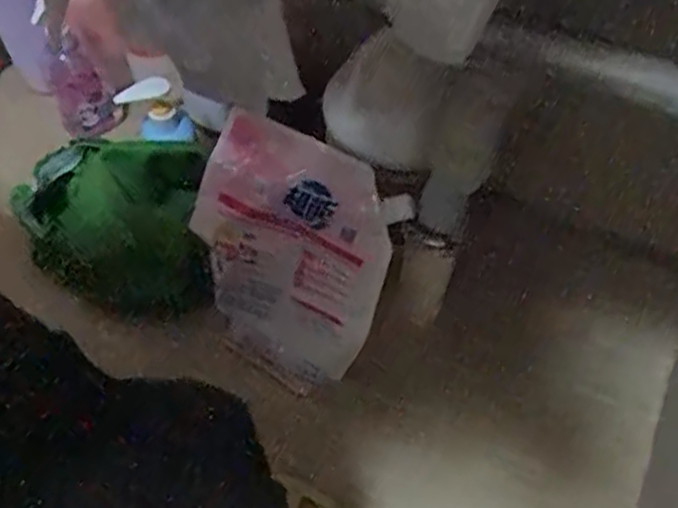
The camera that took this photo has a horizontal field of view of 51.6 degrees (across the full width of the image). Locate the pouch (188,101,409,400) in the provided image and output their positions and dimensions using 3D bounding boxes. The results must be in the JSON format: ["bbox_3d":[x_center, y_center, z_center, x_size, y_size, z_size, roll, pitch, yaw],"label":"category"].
[{"bbox_3d":[-0.055,0.006,0.667,0.198,0.256,0.023,29,33,11],"label":"pouch"}]

